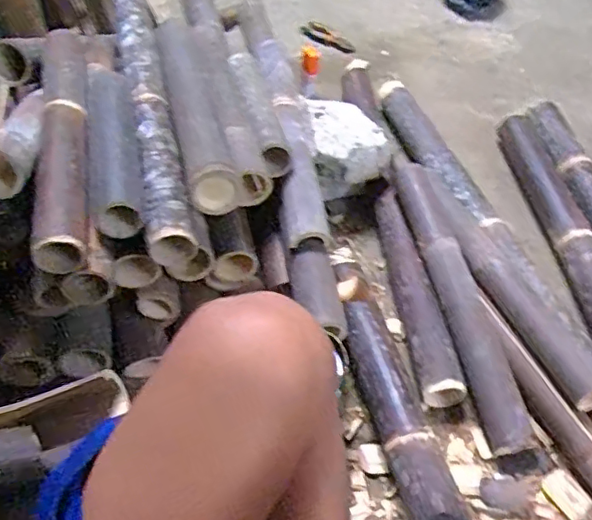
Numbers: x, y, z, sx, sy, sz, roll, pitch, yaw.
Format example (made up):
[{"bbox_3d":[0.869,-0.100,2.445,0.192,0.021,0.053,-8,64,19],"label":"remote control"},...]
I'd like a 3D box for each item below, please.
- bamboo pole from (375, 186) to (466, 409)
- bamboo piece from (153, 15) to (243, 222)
[{"bbox_3d":[0.180,0.044,0.940,0.057,0.055,0.396,-7,49,-4],"label":"bamboo pole"},{"bbox_3d":[-0.170,-0.265,0.944,0.084,0.066,0.524,-13,50,-10],"label":"bamboo piece"}]

